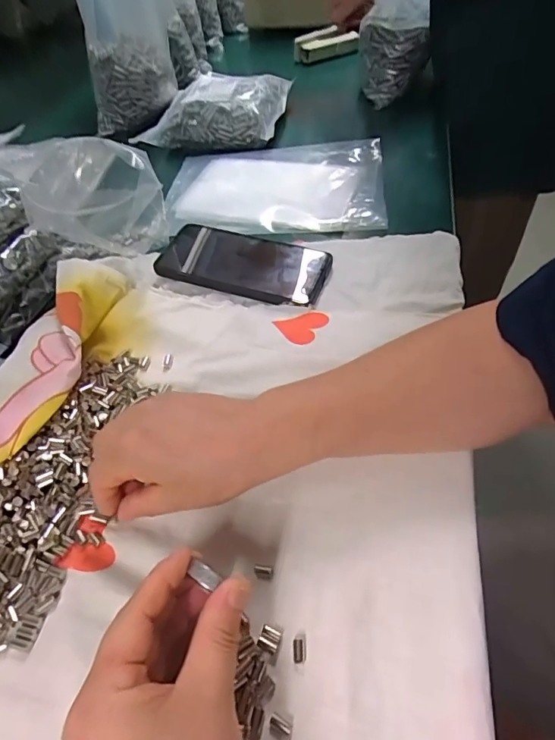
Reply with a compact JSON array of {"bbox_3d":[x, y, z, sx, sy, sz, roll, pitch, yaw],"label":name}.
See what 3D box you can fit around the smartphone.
[{"bbox_3d":[-0.037,-0.107,0.452,0.169,0.014,0.078,15,52,17],"label":"smartphone"}]

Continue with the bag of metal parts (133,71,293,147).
[{"bbox_3d":[-0.087,-0.375,0.659,0.189,0.051,0.163,5,50,9],"label":"bag of metal parts"}]

